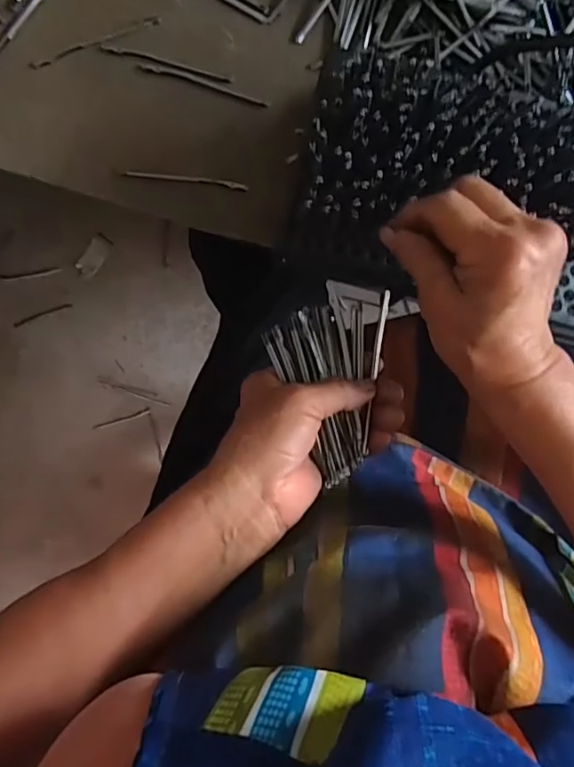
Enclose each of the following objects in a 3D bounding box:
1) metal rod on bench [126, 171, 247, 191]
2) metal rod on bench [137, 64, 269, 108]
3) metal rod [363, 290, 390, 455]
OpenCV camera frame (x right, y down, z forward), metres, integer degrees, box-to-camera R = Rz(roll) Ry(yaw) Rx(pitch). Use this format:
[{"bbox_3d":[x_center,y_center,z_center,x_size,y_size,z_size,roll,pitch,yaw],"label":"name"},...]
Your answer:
[{"bbox_3d":[-0.083,-0.168,0.446,0.100,0.006,0.008,6,94,-3],"label":"metal rod on bench"},{"bbox_3d":[-0.067,-0.242,0.440,0.107,0.004,0.006,16,93,-4],"label":"metal rod on bench"},{"bbox_3d":[0.057,-0.008,0.348,0.005,0.006,0.107,9,84,-3],"label":"metal rod"}]

